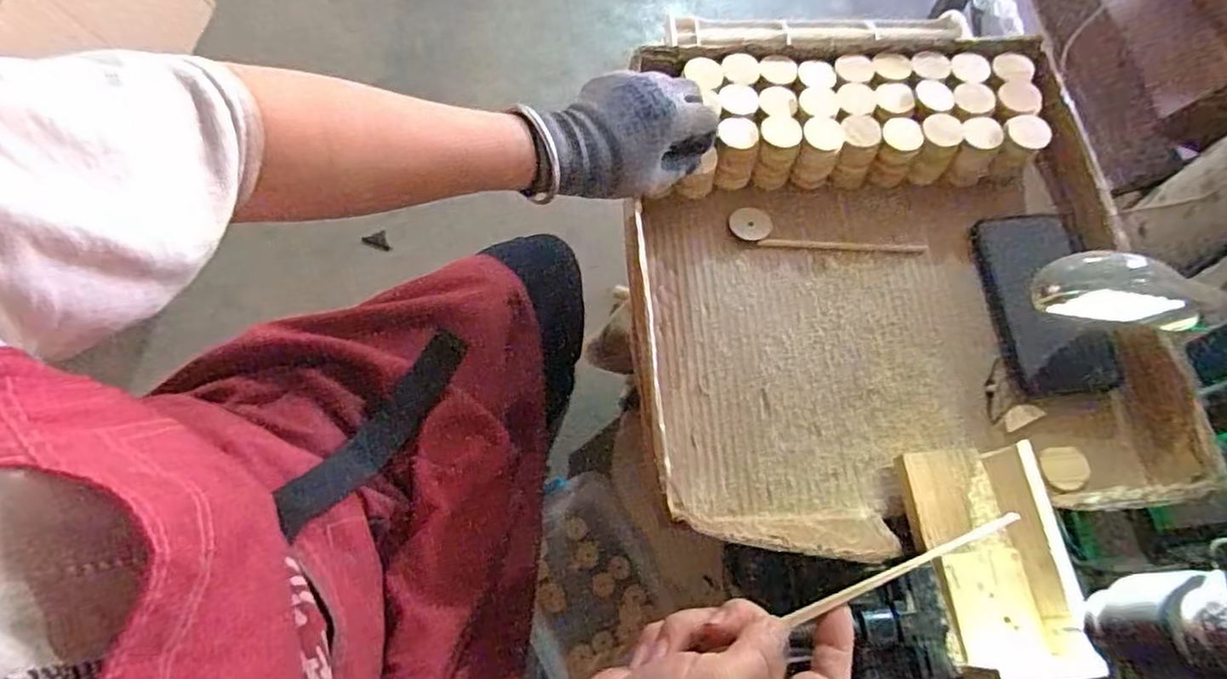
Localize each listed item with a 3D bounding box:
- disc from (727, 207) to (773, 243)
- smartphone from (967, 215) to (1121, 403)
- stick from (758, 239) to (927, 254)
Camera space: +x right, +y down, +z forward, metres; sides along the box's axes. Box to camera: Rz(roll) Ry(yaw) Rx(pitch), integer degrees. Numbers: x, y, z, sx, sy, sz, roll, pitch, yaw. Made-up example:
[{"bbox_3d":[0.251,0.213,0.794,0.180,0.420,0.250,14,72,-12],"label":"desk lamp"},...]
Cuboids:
[{"bbox_3d":[0.119,-0.100,0.562,0.035,0.006,0.031,34,71,12],"label":"disc"},{"bbox_3d":[0.351,-0.031,0.535,0.072,0.010,0.161,-12,66,19],"label":"smartphone"},{"bbox_3d":[0.203,-0.083,0.574,0.148,0.006,0.010,1,67,-1],"label":"stick"}]

